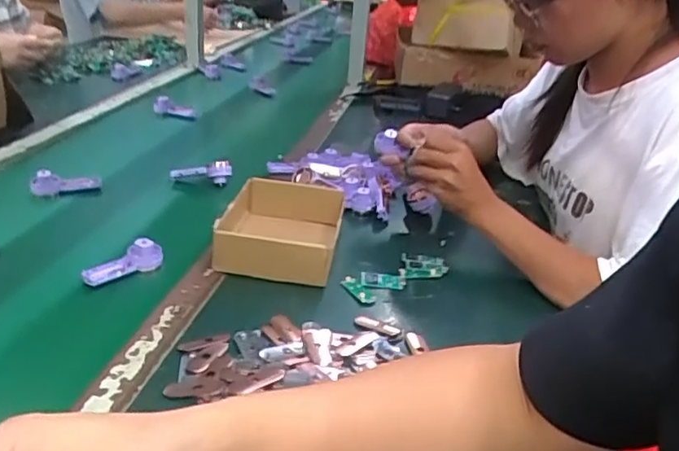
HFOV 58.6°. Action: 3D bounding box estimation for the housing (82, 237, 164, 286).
[{"bbox_3d":[-0.244,0.043,0.683,0.087,0.033,0.031,-25,38,-27],"label":"housing"}]

